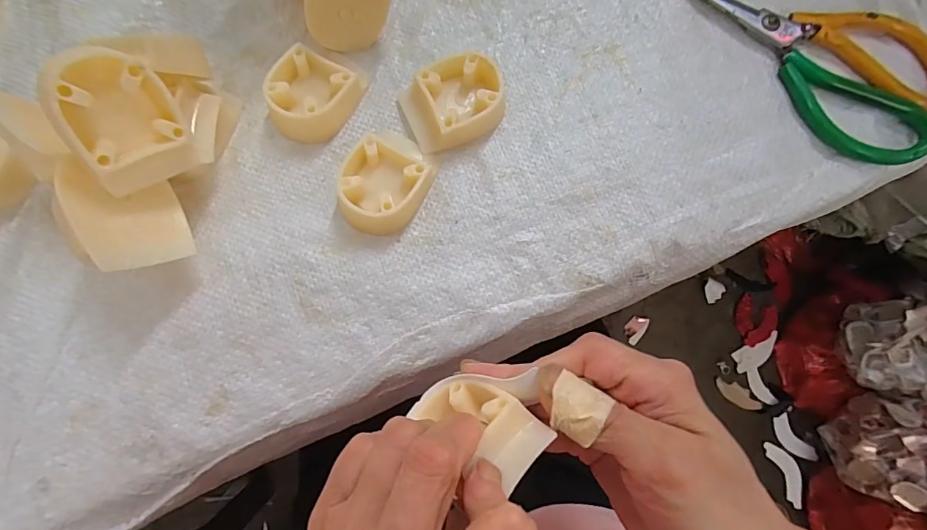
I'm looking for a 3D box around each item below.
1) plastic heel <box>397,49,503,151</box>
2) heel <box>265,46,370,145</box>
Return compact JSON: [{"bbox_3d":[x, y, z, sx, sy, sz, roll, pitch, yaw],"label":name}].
[{"bbox_3d":[-0.004,-0.099,0.268,0.061,0.022,0.049,-23,80,-5],"label":"plastic heel"},{"bbox_3d":[-0.093,-0.105,0.267,0.046,0.022,0.056,29,80,5],"label":"heel"}]

